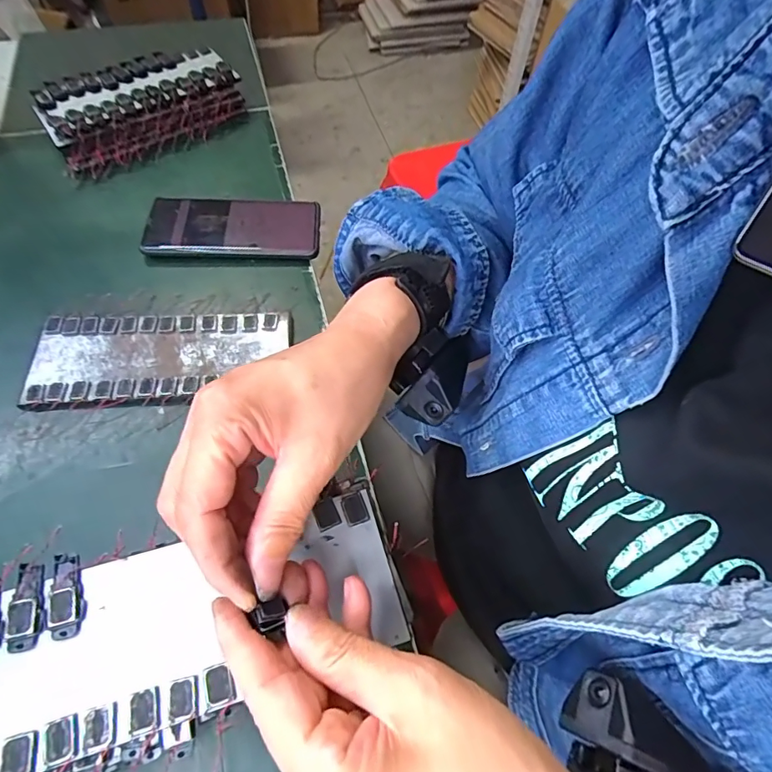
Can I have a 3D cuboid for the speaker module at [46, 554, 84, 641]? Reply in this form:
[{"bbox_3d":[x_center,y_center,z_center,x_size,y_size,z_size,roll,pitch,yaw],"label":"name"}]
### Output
[{"bbox_3d":[-0.159,0.103,0.236,0.015,0.006,0.040,-11,59,-9],"label":"speaker module"}]

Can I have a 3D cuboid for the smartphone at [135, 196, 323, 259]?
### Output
[{"bbox_3d":[-0.148,-0.156,0.467,0.165,0.014,0.074,-2,58,-3],"label":"smartphone"}]

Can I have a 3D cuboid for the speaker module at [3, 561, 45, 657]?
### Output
[{"bbox_3d":[-0.176,0.107,0.232,0.015,0.004,0.040,-12,59,-9],"label":"speaker module"}]

